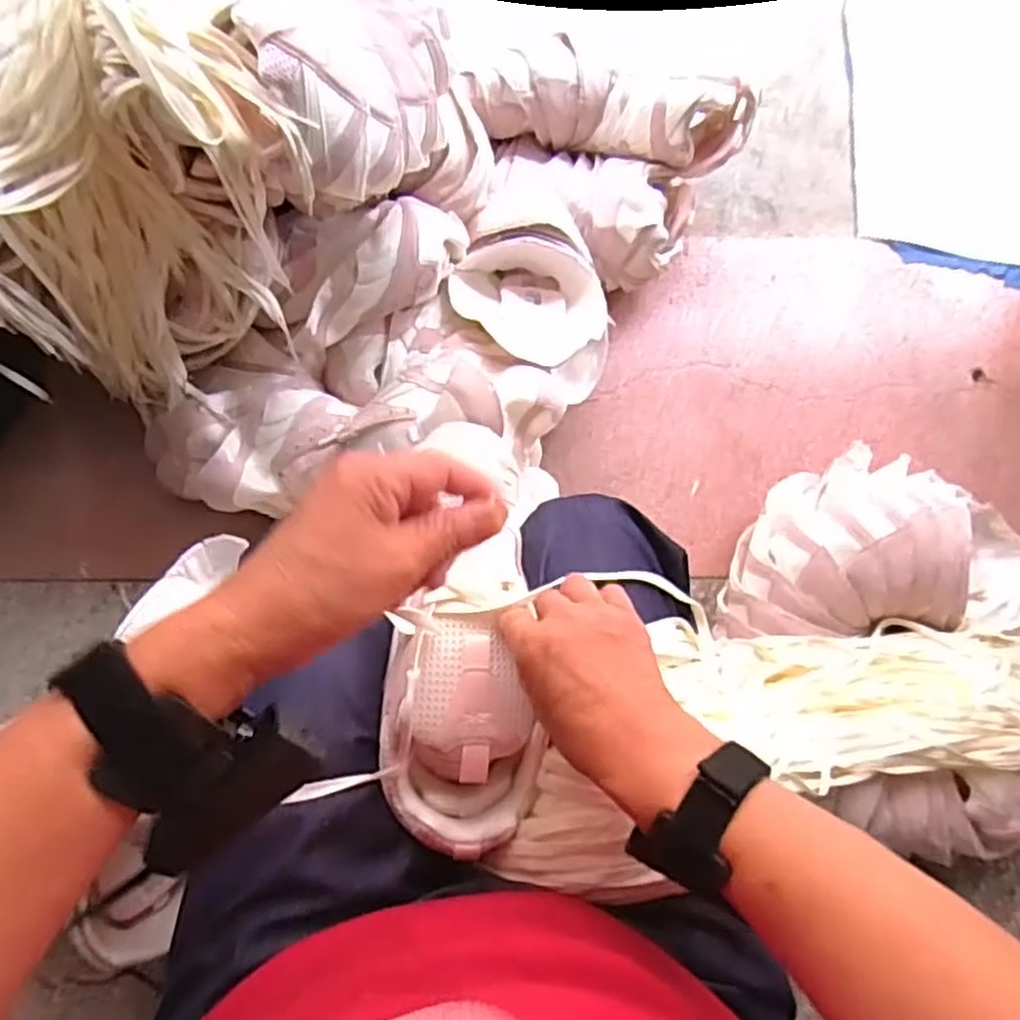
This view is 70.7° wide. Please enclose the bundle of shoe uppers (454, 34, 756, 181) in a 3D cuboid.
[{"bbox_3d":[0.122,-0.497,0.880,0.339,0.126,0.104,14,75,2],"label":"bundle of shoe uppers"}]

